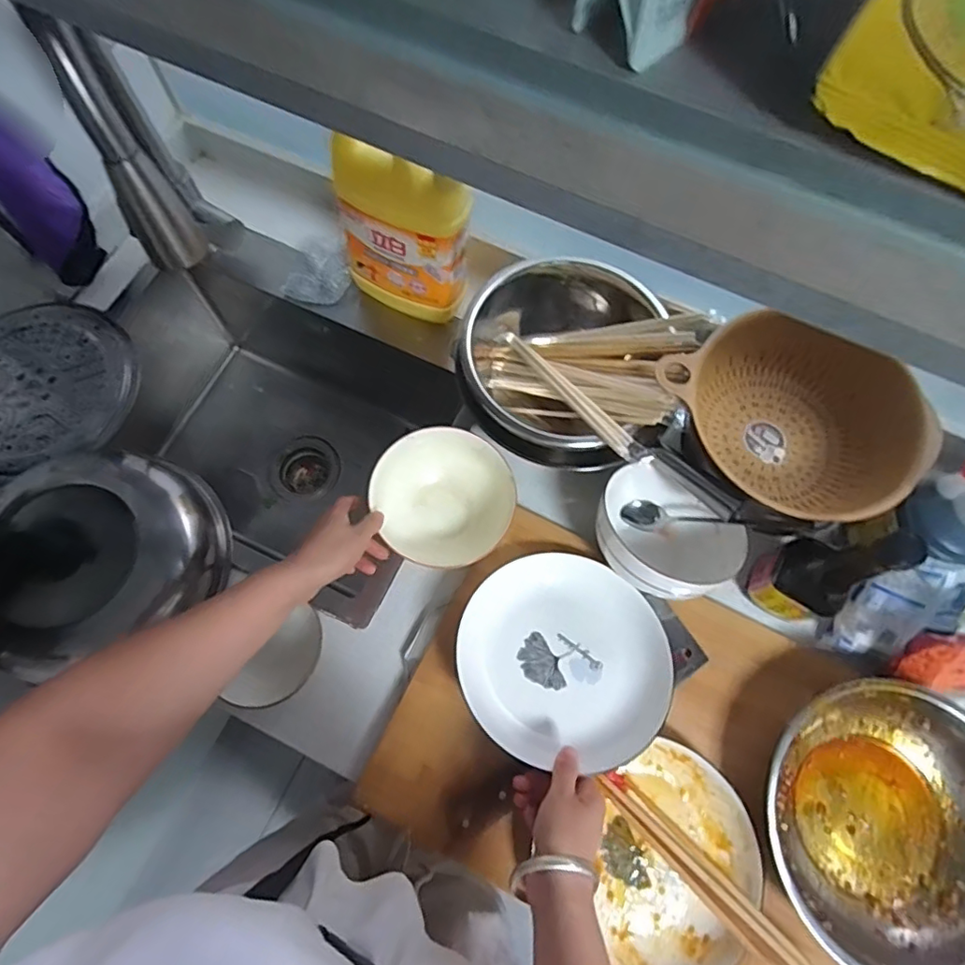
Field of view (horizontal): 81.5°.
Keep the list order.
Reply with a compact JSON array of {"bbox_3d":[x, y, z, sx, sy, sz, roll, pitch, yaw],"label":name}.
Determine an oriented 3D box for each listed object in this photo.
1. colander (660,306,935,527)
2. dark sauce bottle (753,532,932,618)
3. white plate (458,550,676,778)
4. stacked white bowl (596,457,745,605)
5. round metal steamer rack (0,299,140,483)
[{"bbox_3d":[0.337,-0.078,0.609,0.235,0.101,0.199,41,76,11],"label":"colander"},{"bbox_3d":[0.325,0.088,0.525,0.059,0.184,0.076,-36,77,-12],"label":"dark sauce bottle"},{"bbox_3d":[0.080,0.167,0.543,0.196,0.035,0.196,2,61,-3],"label":"white plate"},{"bbox_3d":[0.192,0.059,0.602,0.133,0.079,0.162,-35,76,-12],"label":"stacked white bowl"},{"bbox_3d":[-0.558,-0.119,0.691,0.246,0.027,0.215,-23,74,-9],"label":"round metal steamer rack"}]

